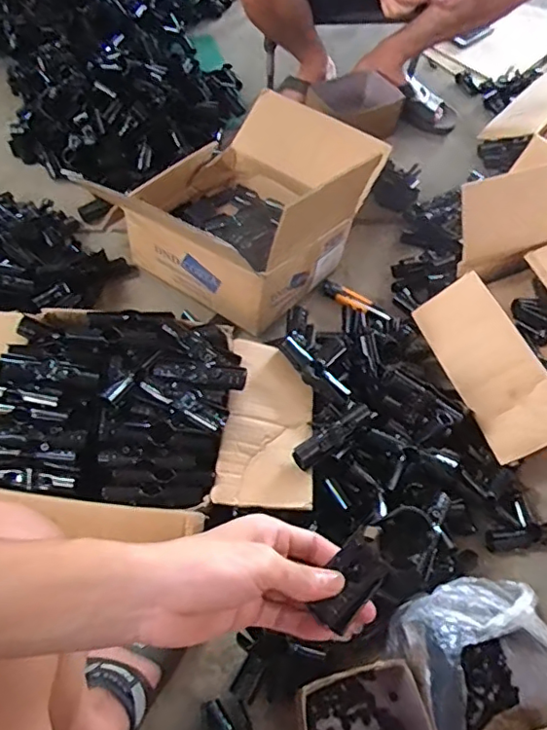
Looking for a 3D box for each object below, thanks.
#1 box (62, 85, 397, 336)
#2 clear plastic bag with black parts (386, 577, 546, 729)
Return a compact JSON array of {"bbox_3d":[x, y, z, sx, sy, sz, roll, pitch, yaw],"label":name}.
[{"bbox_3d":[-0.038,-0.307,1.010,0.343,0.249,0.461,35,63,17],"label":"box"},{"bbox_3d":[0.269,0.380,0.716,0.203,0.140,0.176,-16,61,-13],"label":"clear plastic bag with black parts"}]

